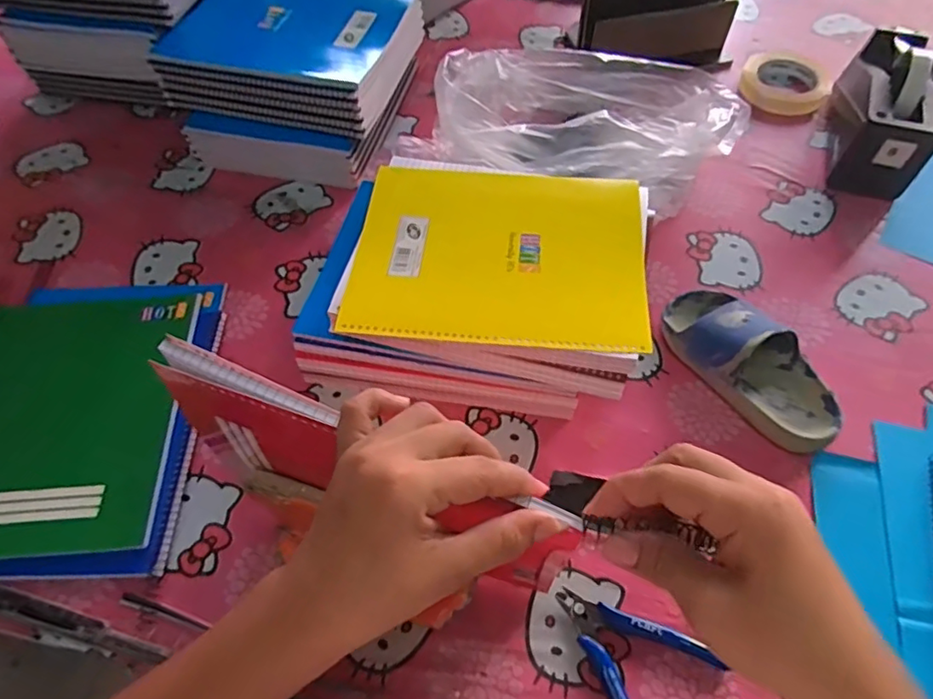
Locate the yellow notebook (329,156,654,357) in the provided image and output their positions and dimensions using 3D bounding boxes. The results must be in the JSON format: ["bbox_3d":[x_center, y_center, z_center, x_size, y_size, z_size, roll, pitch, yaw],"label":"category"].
[{"bbox_3d":[0.030,-0.093,0.523,0.253,0.012,0.209,5,57,5],"label":"yellow notebook"}]

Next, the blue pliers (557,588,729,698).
[{"bbox_3d":[0.113,0.217,0.420,0.114,0.012,0.083,37,65,23],"label":"blue pliers"}]

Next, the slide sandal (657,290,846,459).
[{"bbox_3d":[0.253,0.008,0.524,0.083,0.060,0.174,-34,62,-19],"label":"slide sandal"}]

